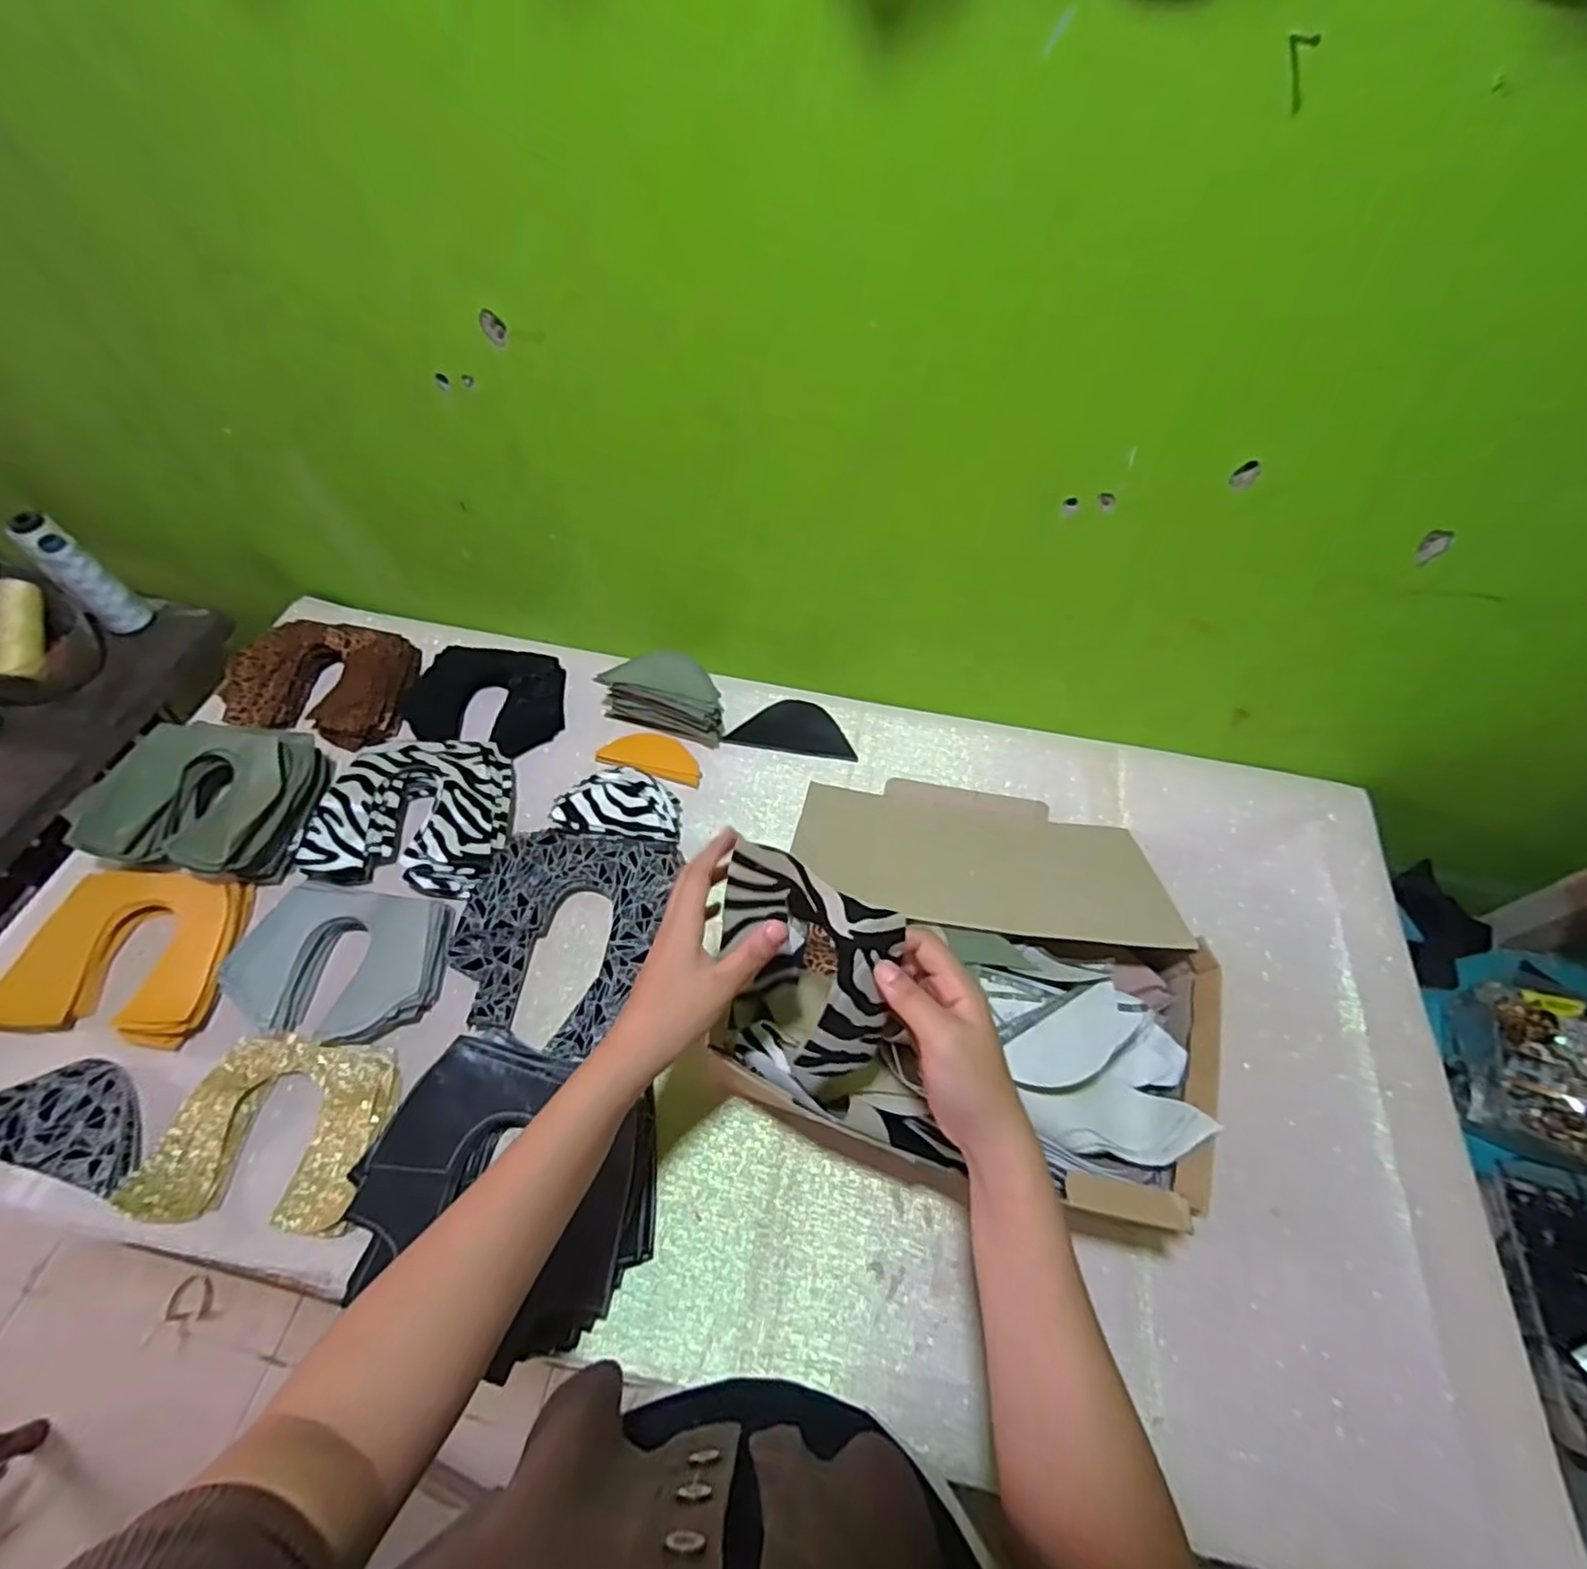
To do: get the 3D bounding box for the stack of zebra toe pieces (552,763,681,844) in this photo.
[{"bbox_3d":[-0.166,0.022,0.661,0.119,0.034,0.072,6,56,1],"label":"stack of zebra toe pieces"}]

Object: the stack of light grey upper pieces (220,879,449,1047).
[{"bbox_3d":[-0.374,0.143,0.567,0.158,0.025,0.119,12,57,5],"label":"stack of light grey upper pieces"}]

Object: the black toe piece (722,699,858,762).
[{"bbox_3d":[0.002,-0.062,0.743,0.132,0.004,0.069,8,58,6],"label":"black toe piece"}]

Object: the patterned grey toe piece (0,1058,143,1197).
[{"bbox_3d":[-0.539,0.244,0.509,0.143,0.020,0.071,13,57,6],"label":"patterned grey toe piece"}]

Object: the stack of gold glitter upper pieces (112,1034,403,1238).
[{"bbox_3d":[-0.383,0.256,0.513,0.154,0.022,0.123,5,56,0],"label":"stack of gold glitter upper pieces"}]

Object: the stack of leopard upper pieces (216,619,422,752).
[{"bbox_3d":[-0.500,-0.110,0.738,0.173,0.048,0.138,6,56,1],"label":"stack of leopard upper pieces"}]

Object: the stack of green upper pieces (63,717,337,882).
[{"bbox_3d":[-0.531,0.015,0.637,0.162,0.075,0.151,11,57,4],"label":"stack of green upper pieces"}]

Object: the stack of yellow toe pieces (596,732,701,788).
[{"bbox_3d":[-0.144,-0.030,0.711,0.106,0.012,0.054,19,58,10],"label":"stack of yellow toe pieces"}]

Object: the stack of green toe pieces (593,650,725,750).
[{"bbox_3d":[-0.136,-0.094,0.716,0.129,0.077,0.048,19,58,10],"label":"stack of green toe pieces"}]

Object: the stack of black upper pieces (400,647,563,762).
[{"bbox_3d":[-0.329,-0.095,0.743,0.168,0.048,0.130,17,57,9],"label":"stack of black upper pieces"}]

